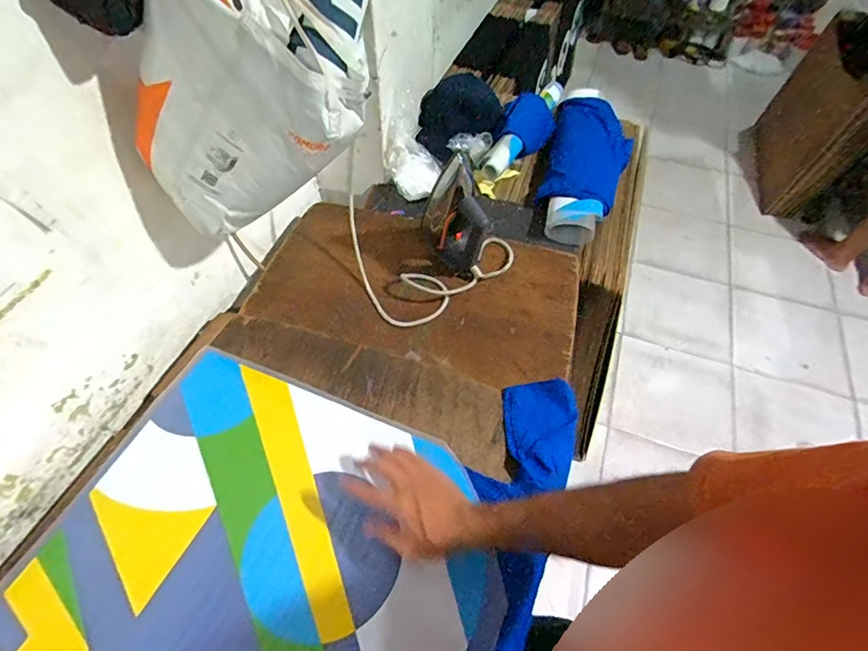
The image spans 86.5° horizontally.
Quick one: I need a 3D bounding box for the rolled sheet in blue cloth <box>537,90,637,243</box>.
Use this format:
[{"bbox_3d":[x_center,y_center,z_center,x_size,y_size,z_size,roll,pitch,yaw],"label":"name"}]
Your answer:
[{"bbox_3d":[0.340,-0.369,1.019,0.179,0.100,0.496,14,55,10],"label":"rolled sheet in blue cloth"}]

